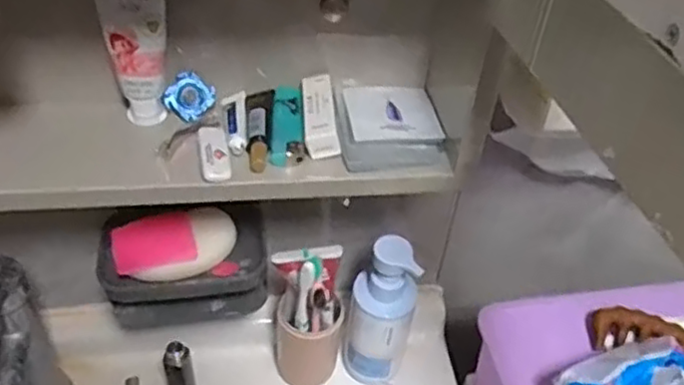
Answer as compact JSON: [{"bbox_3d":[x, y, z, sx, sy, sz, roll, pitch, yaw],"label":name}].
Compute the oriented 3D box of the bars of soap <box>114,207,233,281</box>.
[{"bbox_3d":[-0.128,0.040,0.527,0.091,0.020,0.051,-12,46,-18],"label":"bars of soap"}]

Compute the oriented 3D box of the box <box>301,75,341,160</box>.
[{"bbox_3d":[-0.017,-0.053,0.471,0.023,0.022,0.062,-3,44,-9],"label":"box"}]

